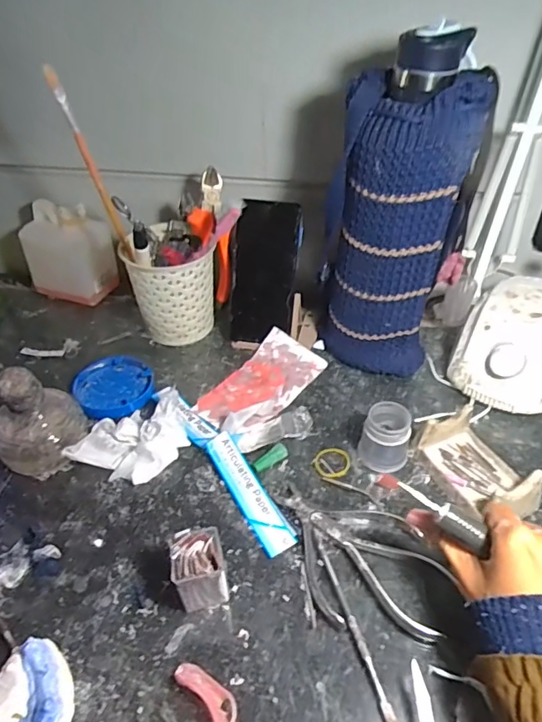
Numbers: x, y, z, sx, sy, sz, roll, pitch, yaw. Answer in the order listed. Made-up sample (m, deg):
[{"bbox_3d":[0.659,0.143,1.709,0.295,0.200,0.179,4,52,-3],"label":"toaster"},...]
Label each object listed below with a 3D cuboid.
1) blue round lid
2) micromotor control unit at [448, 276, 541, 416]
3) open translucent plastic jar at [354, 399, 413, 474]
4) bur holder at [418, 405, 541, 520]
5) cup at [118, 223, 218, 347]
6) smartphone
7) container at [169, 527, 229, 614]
[{"bbox_3d":[-0.165,0.025,0.518,0.077,0.023,0.092,-23,46,-23],"label":"blue round lid"},{"bbox_3d":[0.255,-0.020,0.517,0.106,0.083,0.142,22,47,24],"label":"micromotor control unit"},{"bbox_3d":[0.103,0.070,0.443,0.043,0.051,0.041,0,42,0],"label":"open translucent plastic jar"},{"bbox_3d":[0.180,0.091,0.427,0.059,0.042,0.093,-16,44,-17],"label":"bur holder"},{"bbox_3d":[-0.112,-0.083,0.563,0.080,0.123,0.081,0,42,0],"label":"cup"},{"bbox_3d":[-0.007,-0.096,0.547,0.071,0.152,0.010,7,14,9],"label":"smartphone"},{"bbox_3d":[-0.050,0.147,0.348,0.034,0.056,0.034,-8,42,-8],"label":"container"}]

